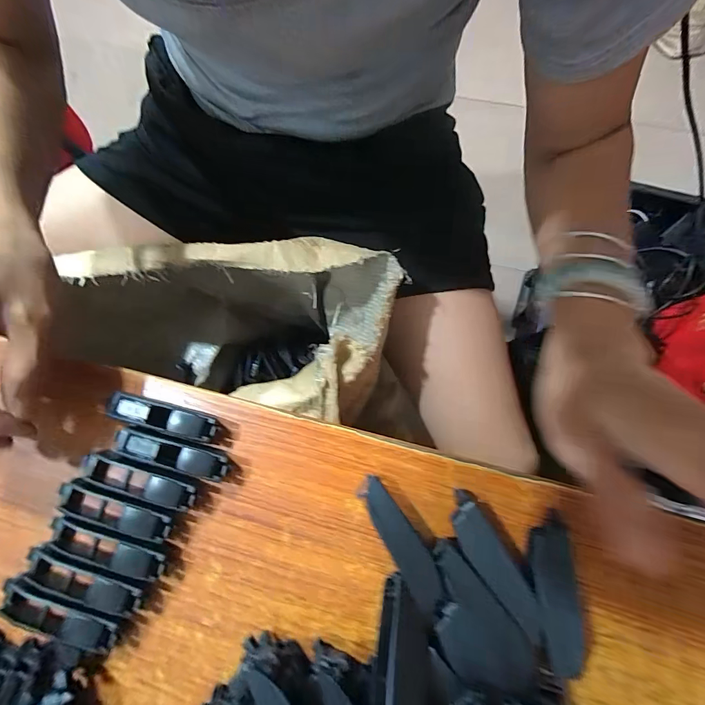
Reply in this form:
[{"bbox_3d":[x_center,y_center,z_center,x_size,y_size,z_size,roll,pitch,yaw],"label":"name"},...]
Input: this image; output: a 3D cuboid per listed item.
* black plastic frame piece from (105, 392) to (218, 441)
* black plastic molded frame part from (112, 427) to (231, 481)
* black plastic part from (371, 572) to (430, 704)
[{"bbox_3d":[-0.113,0.039,0.220,0.071,0.016,0.015,14,76,7],"label":"black plastic frame piece"},{"bbox_3d":[-0.105,0.058,0.215,0.071,0.017,0.016,13,76,7],"label":"black plastic molded frame part"},{"bbox_3d":[0.022,0.143,0.168,0.025,0.012,0.071,4,51,2],"label":"black plastic part"}]

